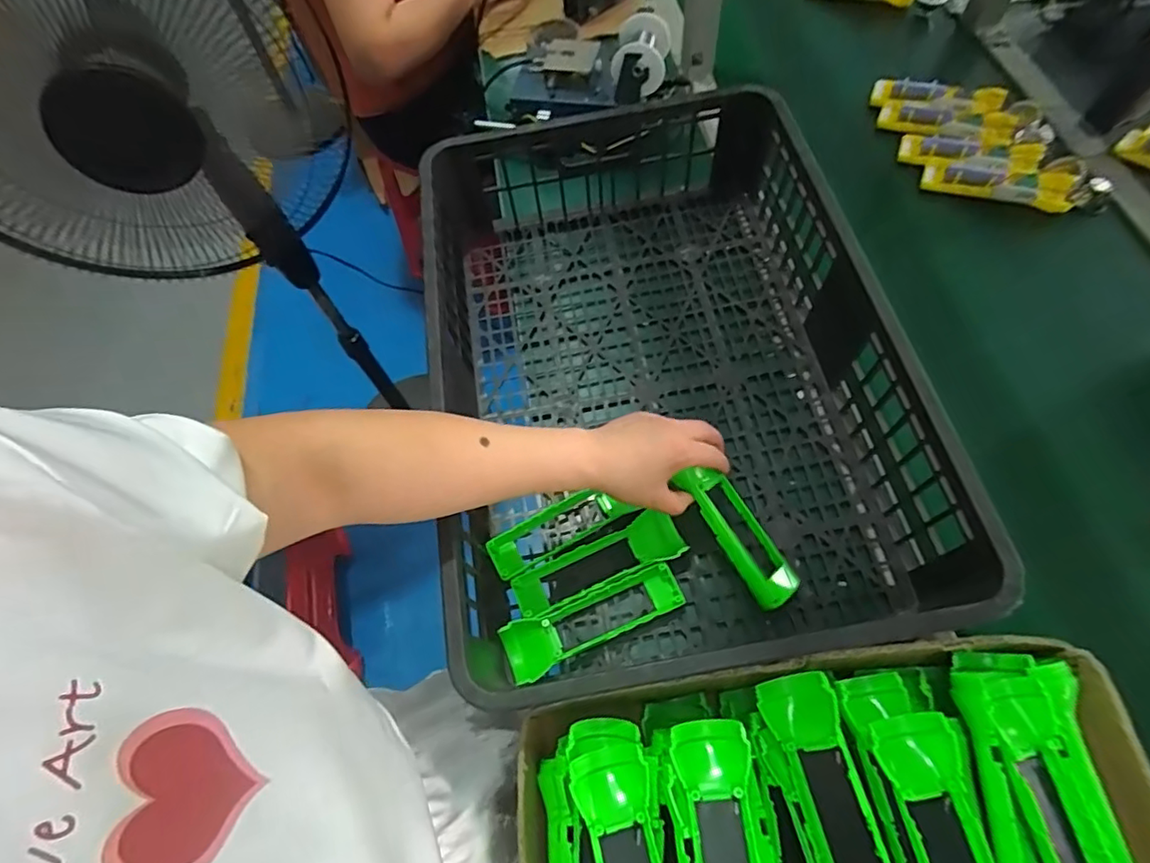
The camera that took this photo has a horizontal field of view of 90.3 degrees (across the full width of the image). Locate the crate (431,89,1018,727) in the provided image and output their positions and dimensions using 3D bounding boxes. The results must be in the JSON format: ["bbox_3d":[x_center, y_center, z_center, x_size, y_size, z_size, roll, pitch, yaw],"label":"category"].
[{"bbox_3d":[0.077,-0.077,0.582,0.412,0.143,0.594,-10,63,-1],"label":"crate"}]

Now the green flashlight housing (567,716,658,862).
[{"bbox_3d":[0.035,0.288,0.370,0.057,0.041,0.184,-14,64,-2],"label":"green flashlight housing"}]

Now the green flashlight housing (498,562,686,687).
[{"bbox_3d":[0.016,0.169,0.512,0.163,0.021,0.046,-23,65,-6],"label":"green flashlight housing"}]

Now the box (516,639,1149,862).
[{"bbox_3d":[0.173,0.283,0.401,0.418,0.116,0.215,-8,64,1],"label":"box"}]

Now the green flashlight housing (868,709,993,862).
[{"bbox_3d":[0.236,0.273,0.360,0.059,0.046,0.170,-10,64,0],"label":"green flashlight housing"}]

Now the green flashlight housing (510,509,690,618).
[{"bbox_3d":[0.021,0.125,0.533,0.158,0.031,0.045,-21,65,-5],"label":"green flashlight housing"}]

